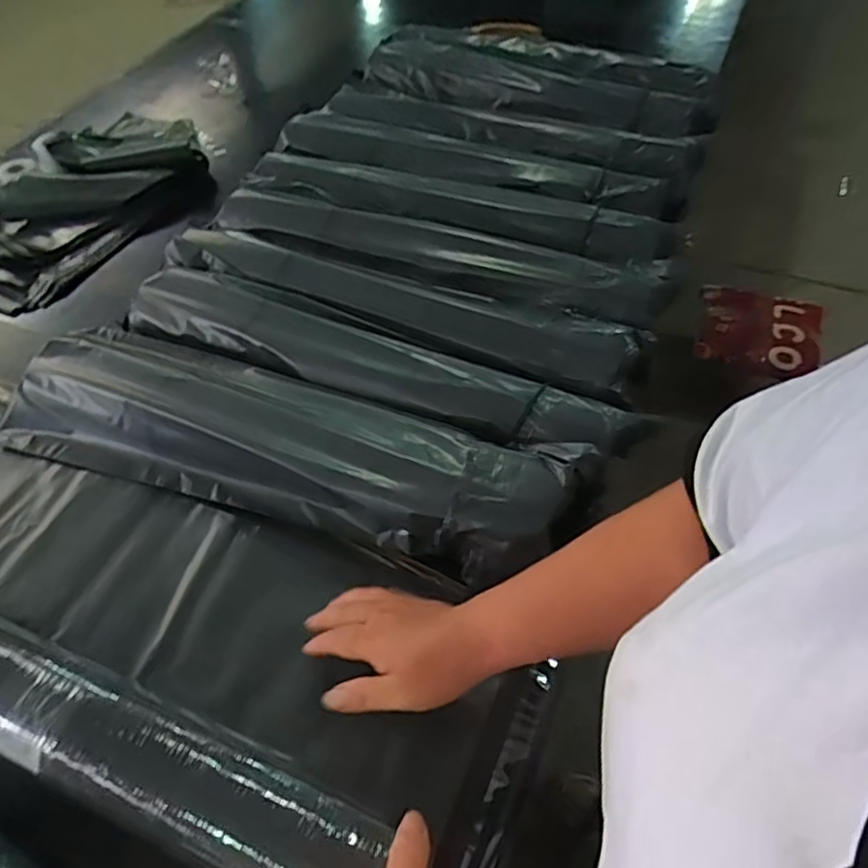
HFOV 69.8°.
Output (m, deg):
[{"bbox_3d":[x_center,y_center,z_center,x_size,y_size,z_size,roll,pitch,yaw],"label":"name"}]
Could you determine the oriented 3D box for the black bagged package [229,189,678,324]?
[{"bbox_3d":[0.007,-0.279,0.935,0.658,0.069,0.153,14,54,14],"label":"black bagged package"}]

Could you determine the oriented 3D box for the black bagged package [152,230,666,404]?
[{"bbox_3d":[-0.051,-0.189,0.834,0.644,0.077,0.148,15,54,14],"label":"black bagged package"}]

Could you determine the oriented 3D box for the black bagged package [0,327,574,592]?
[{"bbox_3d":[-0.168,0.005,0.677,0.607,0.090,0.157,14,54,14],"label":"black bagged package"}]

